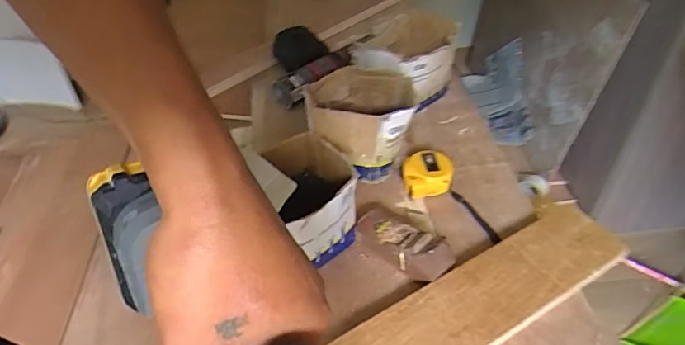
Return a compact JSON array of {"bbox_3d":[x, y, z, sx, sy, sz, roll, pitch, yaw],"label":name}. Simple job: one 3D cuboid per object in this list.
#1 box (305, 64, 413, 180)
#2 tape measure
[{"bbox_3d":[0.022,-0.068,0.640,0.139,0.093,0.140,6,42,8],"label":"box"},{"bbox_3d":[0.105,0.001,0.608,0.063,0.030,0.054,-14,43,-14],"label":"tape measure"}]

